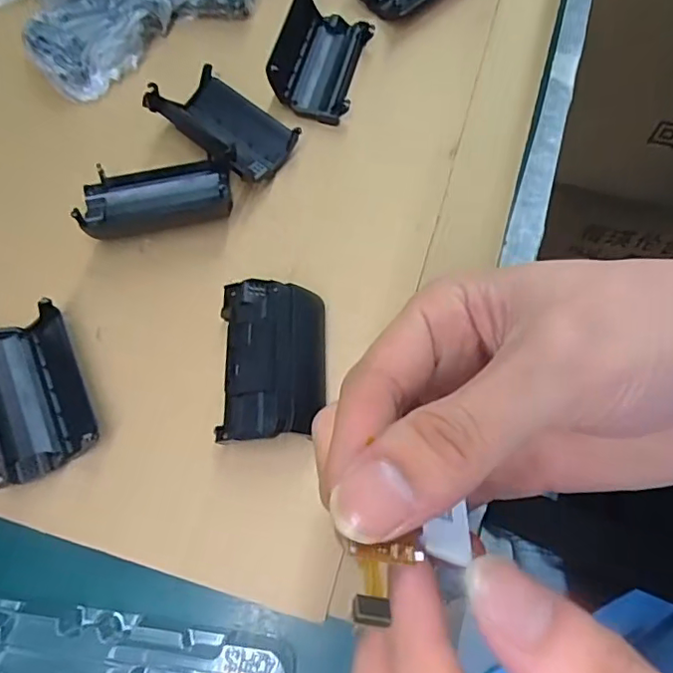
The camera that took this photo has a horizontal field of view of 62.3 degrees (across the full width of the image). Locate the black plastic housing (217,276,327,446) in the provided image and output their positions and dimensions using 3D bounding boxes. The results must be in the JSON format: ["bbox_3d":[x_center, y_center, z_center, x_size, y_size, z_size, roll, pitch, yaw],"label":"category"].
[{"bbox_3d":[-0.028,0.011,0.249,0.045,0.027,0.070,0,71,-1],"label":"black plastic housing"}]

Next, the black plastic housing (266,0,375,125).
[{"bbox_3d":[-0.010,-0.159,0.311,0.046,0.024,0.070,15,71,4],"label":"black plastic housing"}]

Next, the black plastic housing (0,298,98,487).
[{"bbox_3d":[-0.138,0.023,0.245,0.044,0.022,0.075,-28,74,-10],"label":"black plastic housing"}]

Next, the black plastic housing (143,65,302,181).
[{"bbox_3d":[-0.058,-0.113,0.292,0.070,0.026,0.045,39,74,11],"label":"black plastic housing"}]

